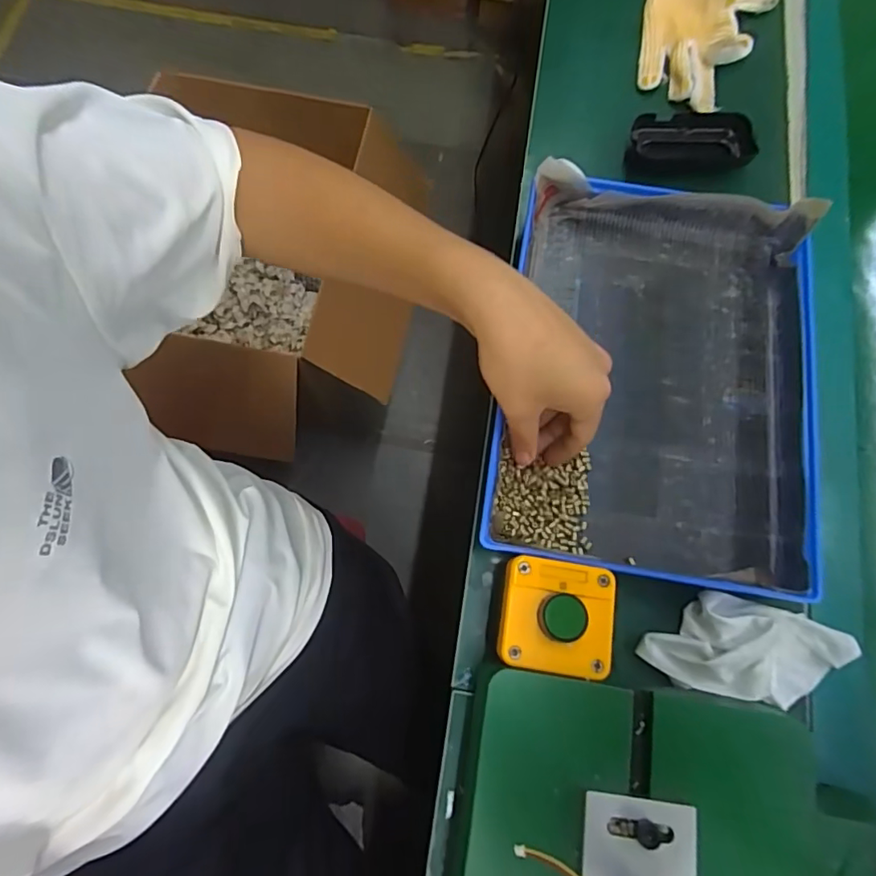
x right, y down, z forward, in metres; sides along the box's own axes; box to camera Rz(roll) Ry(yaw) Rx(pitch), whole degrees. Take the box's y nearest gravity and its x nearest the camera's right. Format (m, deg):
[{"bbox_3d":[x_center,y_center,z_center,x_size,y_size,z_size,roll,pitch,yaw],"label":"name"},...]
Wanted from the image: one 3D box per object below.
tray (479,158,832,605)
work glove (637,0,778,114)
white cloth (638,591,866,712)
[{"bbox_3d":[0.176,-0.052,0.422,0.245,0.044,0.317,10,74,1],"label":"tray"},{"bbox_3d":[0.271,-0.426,0.534,0.117,0.025,0.213,19,74,4],"label":"work glove"},{"bbox_3d":[0.220,0.149,0.374,0.148,0.035,0.065,11,74,2],"label":"white cloth"}]

